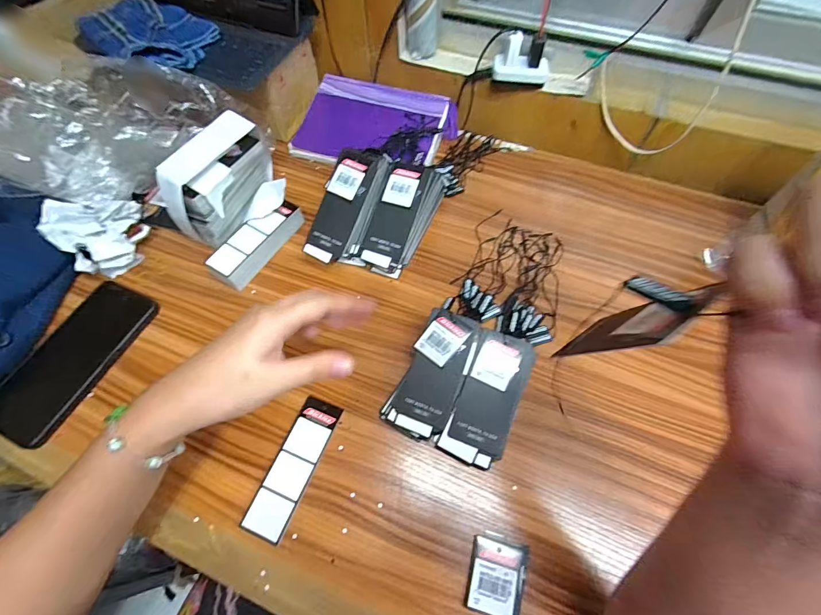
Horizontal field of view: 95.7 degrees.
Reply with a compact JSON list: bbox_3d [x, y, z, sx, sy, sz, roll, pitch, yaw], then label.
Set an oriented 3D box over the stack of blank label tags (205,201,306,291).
[{"bbox_3d":[-0.181,-0.077,0.441,0.038,0.037,0.122,31,66,15],"label":"stack of blank label tags"}]

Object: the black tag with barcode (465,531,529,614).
[{"bbox_3d":[0.071,0.217,0.301,0.044,0.009,0.055,13,62,7],"label":"black tag with barcode"}]

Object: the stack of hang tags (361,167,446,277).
[{"bbox_3d":[-0.011,-0.109,0.436,0.058,0.074,0.131,19,63,10],"label":"stack of hang tags"}]

